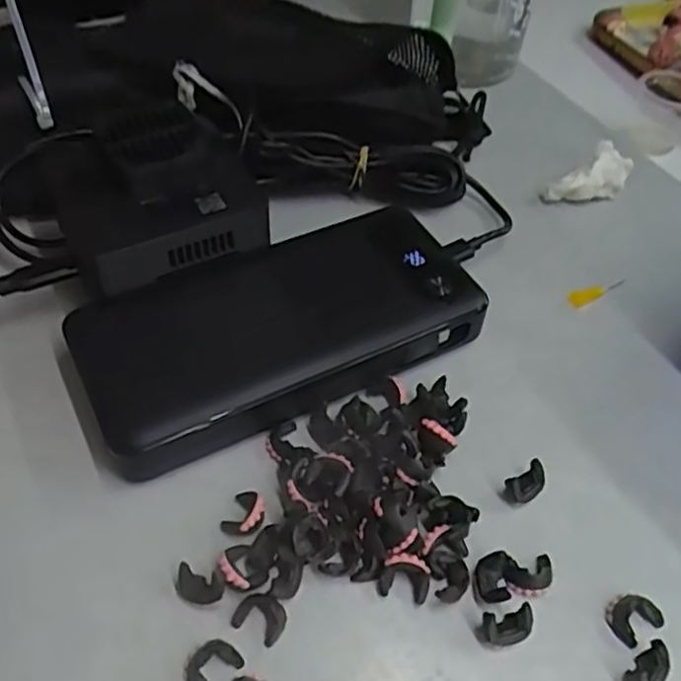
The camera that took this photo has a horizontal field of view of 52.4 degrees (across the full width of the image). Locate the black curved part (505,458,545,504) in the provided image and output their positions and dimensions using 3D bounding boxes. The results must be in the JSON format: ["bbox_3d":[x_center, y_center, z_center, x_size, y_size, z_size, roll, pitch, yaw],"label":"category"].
[{"bbox_3d":[0.067,0.051,0.246,0.015,0.008,0.009,-26,55,-24],"label":"black curved part"}]

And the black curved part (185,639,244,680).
[{"bbox_3d":[-0.038,0.097,0.205,0.013,0.004,0.015,33,54,24],"label":"black curved part"}]

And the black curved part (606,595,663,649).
[{"bbox_3d":[0.093,0.088,0.220,0.016,0.004,0.013,-24,54,-22],"label":"black curved part"}]

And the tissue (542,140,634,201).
[{"bbox_3d":[0.130,-0.082,0.356,0.047,0.025,0.018,-25,54,-23],"label":"tissue"}]

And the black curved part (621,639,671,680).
[{"bbox_3d":[0.093,0.099,0.208,0.016,0.008,0.009,-33,58,-28],"label":"black curved part"}]

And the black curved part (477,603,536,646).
[{"bbox_3d":[0.052,0.088,0.213,0.017,0.010,0.009,-10,50,-12],"label":"black curved part"}]

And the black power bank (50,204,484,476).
[{"bbox_3d":[-0.020,-0.006,0.279,0.160,0.024,0.073,-22,53,-21],"label":"black power bank"}]

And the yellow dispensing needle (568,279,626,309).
[{"bbox_3d":[0.118,-0.023,0.316,0.030,0.005,0.008,-17,52,-16],"label":"yellow dispensing needle"}]

